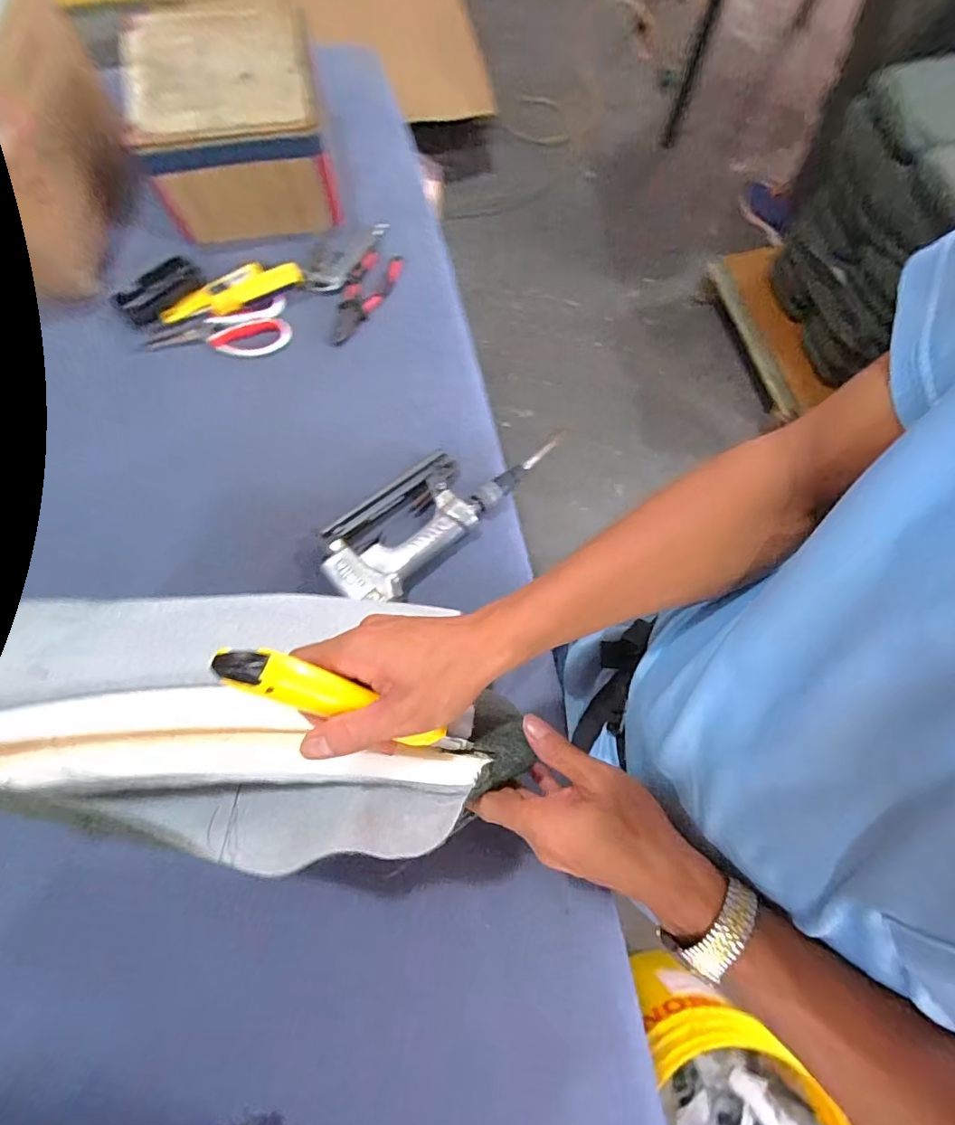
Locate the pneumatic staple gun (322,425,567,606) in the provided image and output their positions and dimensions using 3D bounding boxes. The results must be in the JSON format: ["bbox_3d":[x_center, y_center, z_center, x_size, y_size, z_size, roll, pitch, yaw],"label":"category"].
[{"bbox_3d":[-0.046,-0.077,0.586,0.116,0.046,0.296,42,77,10],"label":"pneumatic staple gun"}]

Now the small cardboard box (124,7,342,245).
[{"bbox_3d":[-0.306,-0.558,0.657,0.212,0.144,0.217,-11,74,-4],"label":"small cardboard box"}]

